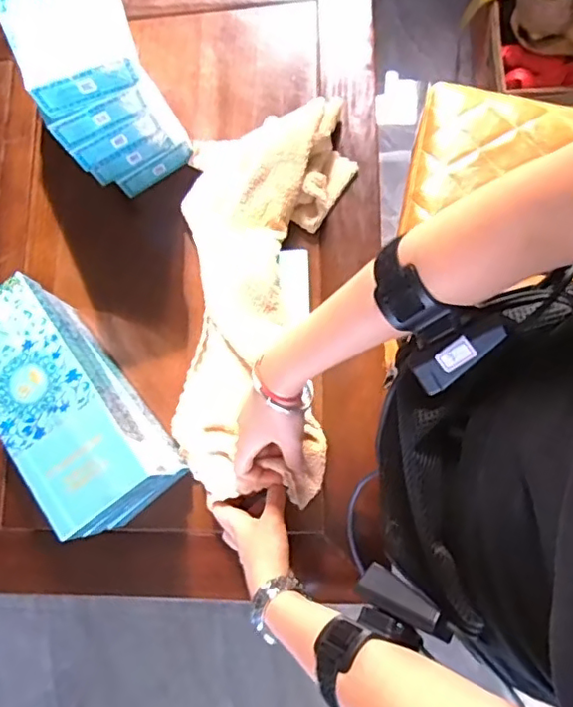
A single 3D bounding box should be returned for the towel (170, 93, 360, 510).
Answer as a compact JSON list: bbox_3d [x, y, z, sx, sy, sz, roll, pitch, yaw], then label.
[{"bbox_3d":[-0.032,-0.076,0.620,0.177,0.067,0.431,7,77,2],"label":"towel"}]

